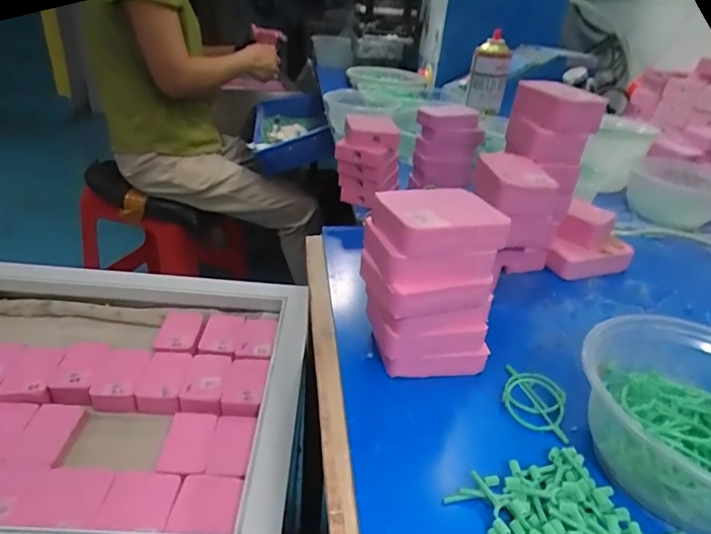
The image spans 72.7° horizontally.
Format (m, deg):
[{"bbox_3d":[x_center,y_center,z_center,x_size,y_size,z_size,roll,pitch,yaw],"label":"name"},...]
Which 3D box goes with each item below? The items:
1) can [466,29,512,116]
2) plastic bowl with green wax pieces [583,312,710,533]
[{"bbox_3d":[0.231,-0.329,0.832,0.060,0.126,0.055,13,31,11],"label":"can"},{"bbox_3d":[0.196,0.090,0.270,0.119,0.060,0.128,4,30,-3],"label":"plastic bowl with green wax pieces"}]

